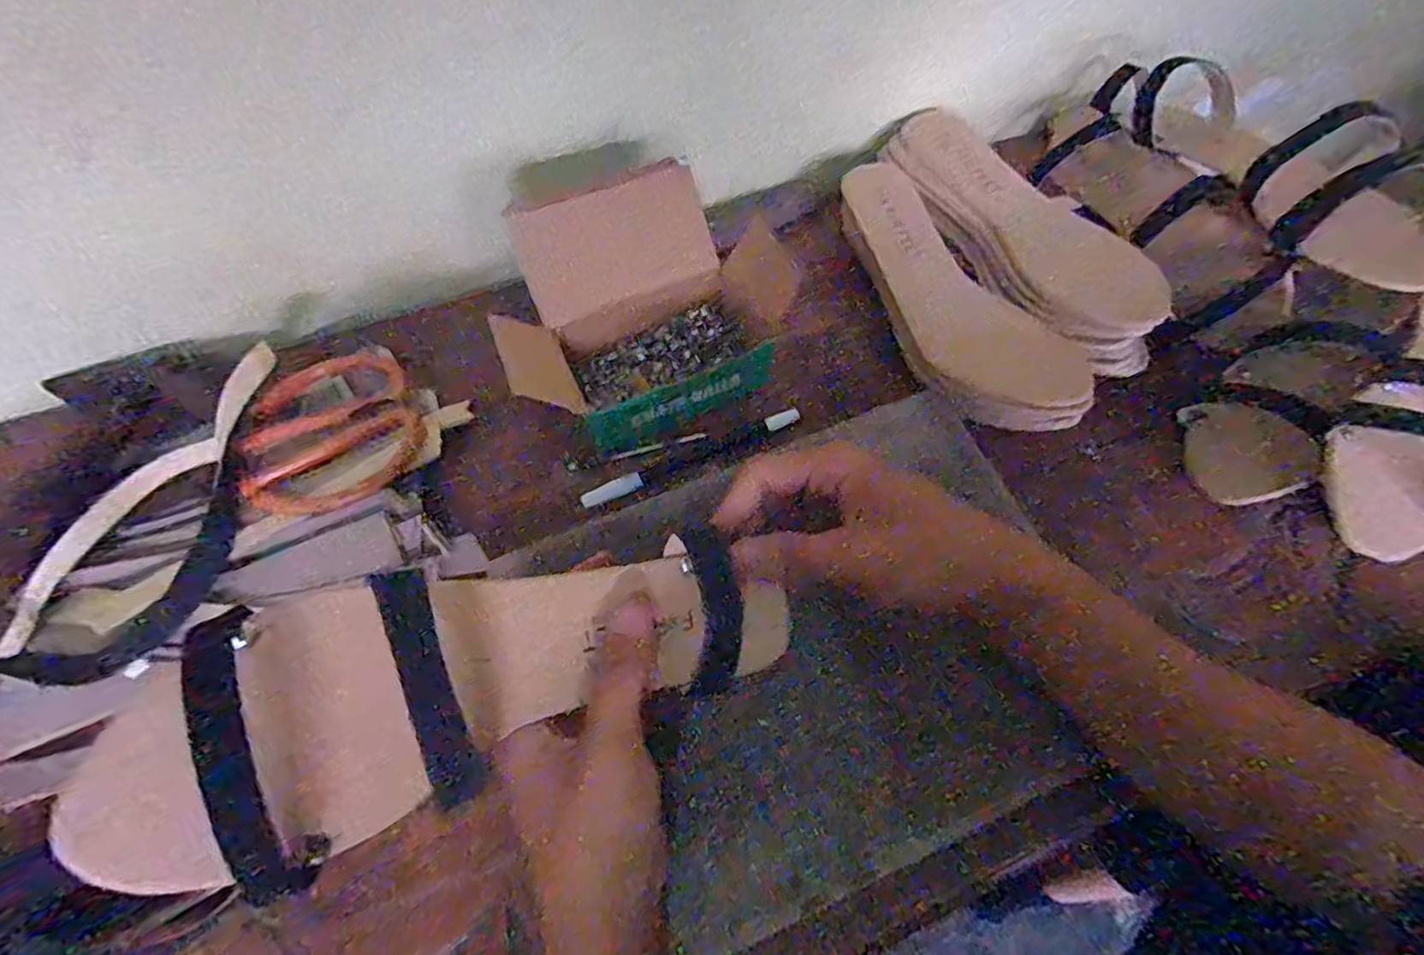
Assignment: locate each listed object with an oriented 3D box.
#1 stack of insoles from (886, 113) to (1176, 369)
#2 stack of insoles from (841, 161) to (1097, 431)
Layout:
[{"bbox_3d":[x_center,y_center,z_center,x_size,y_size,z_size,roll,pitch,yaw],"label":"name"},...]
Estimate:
[{"bbox_3d":[0.211,-0.172,0.441,0.084,0.031,0.236,-27,69,-15],"label":"stack of insoles"},{"bbox_3d":[0.155,-0.123,0.431,0.086,0.023,0.226,-22,67,-13],"label":"stack of insoles"}]

